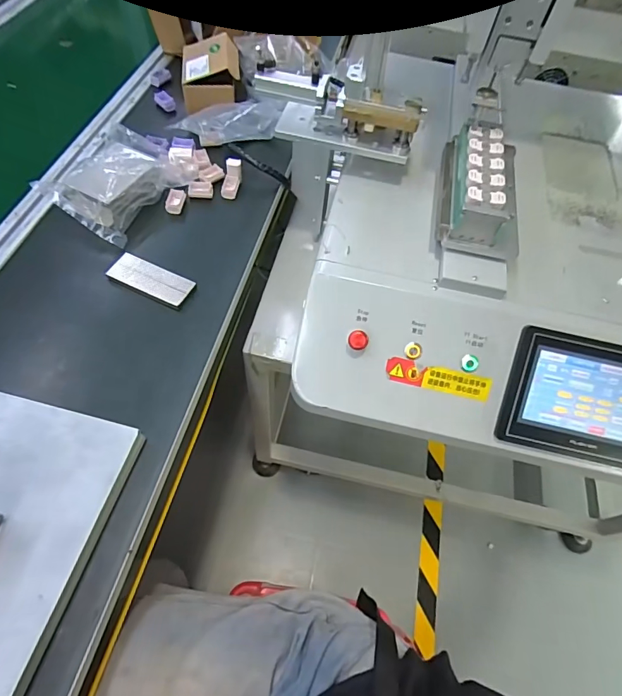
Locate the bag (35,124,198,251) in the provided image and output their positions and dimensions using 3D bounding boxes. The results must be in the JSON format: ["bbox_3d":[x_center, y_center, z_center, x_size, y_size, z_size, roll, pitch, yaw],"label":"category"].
[{"bbox_3d":[-0.278,-0.253,0.607,0.160,0.043,0.198,27,61,10],"label":"bag"}]

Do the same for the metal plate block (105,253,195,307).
[{"bbox_3d":[-0.207,-0.089,0.547,0.113,0.007,0.042,26,61,10],"label":"metal plate block"}]

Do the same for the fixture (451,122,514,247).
[{"bbox_3d":[0.211,-0.218,0.541,0.065,0.048,0.183,11,59,1],"label":"fixture"}]

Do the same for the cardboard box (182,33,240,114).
[{"bbox_3d":[-0.177,-0.488,0.746,0.101,0.064,0.120,-5,60,-6],"label":"cardboard box"}]

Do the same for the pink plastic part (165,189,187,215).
[{"bbox_3d":[-0.198,-0.214,0.618,0.023,0.015,0.040,6,59,-2],"label":"pink plastic part"}]

